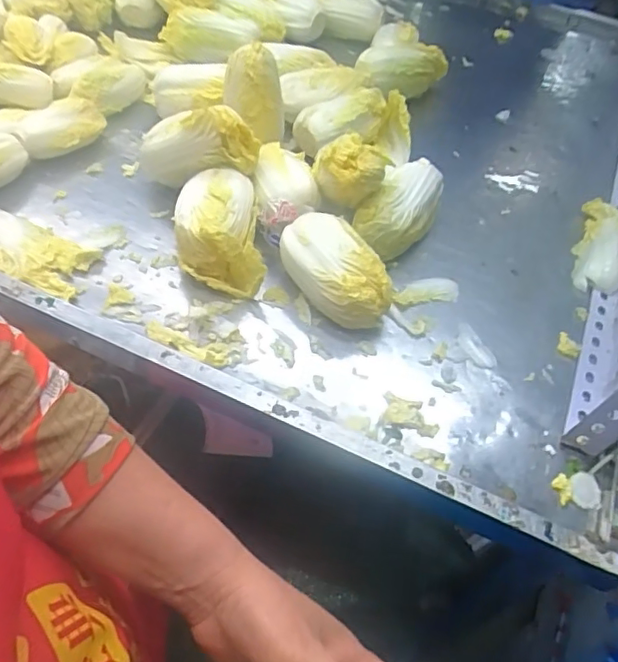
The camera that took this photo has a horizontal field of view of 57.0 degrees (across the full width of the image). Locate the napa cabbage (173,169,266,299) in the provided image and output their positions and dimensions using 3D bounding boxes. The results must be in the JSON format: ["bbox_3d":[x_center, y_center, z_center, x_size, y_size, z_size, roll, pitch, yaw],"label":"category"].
[{"bbox_3d":[-0.097,-0.106,0.604,0.086,0.068,0.136,-5,52,-9],"label":"napa cabbage"}]

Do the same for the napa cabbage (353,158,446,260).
[{"bbox_3d":[0.104,-0.137,0.651,0.067,0.067,0.131,30,55,17],"label":"napa cabbage"}]

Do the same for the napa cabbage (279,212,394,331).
[{"bbox_3d":[0.024,-0.059,0.583,0.072,0.064,0.130,-27,59,-24],"label":"napa cabbage"}]

